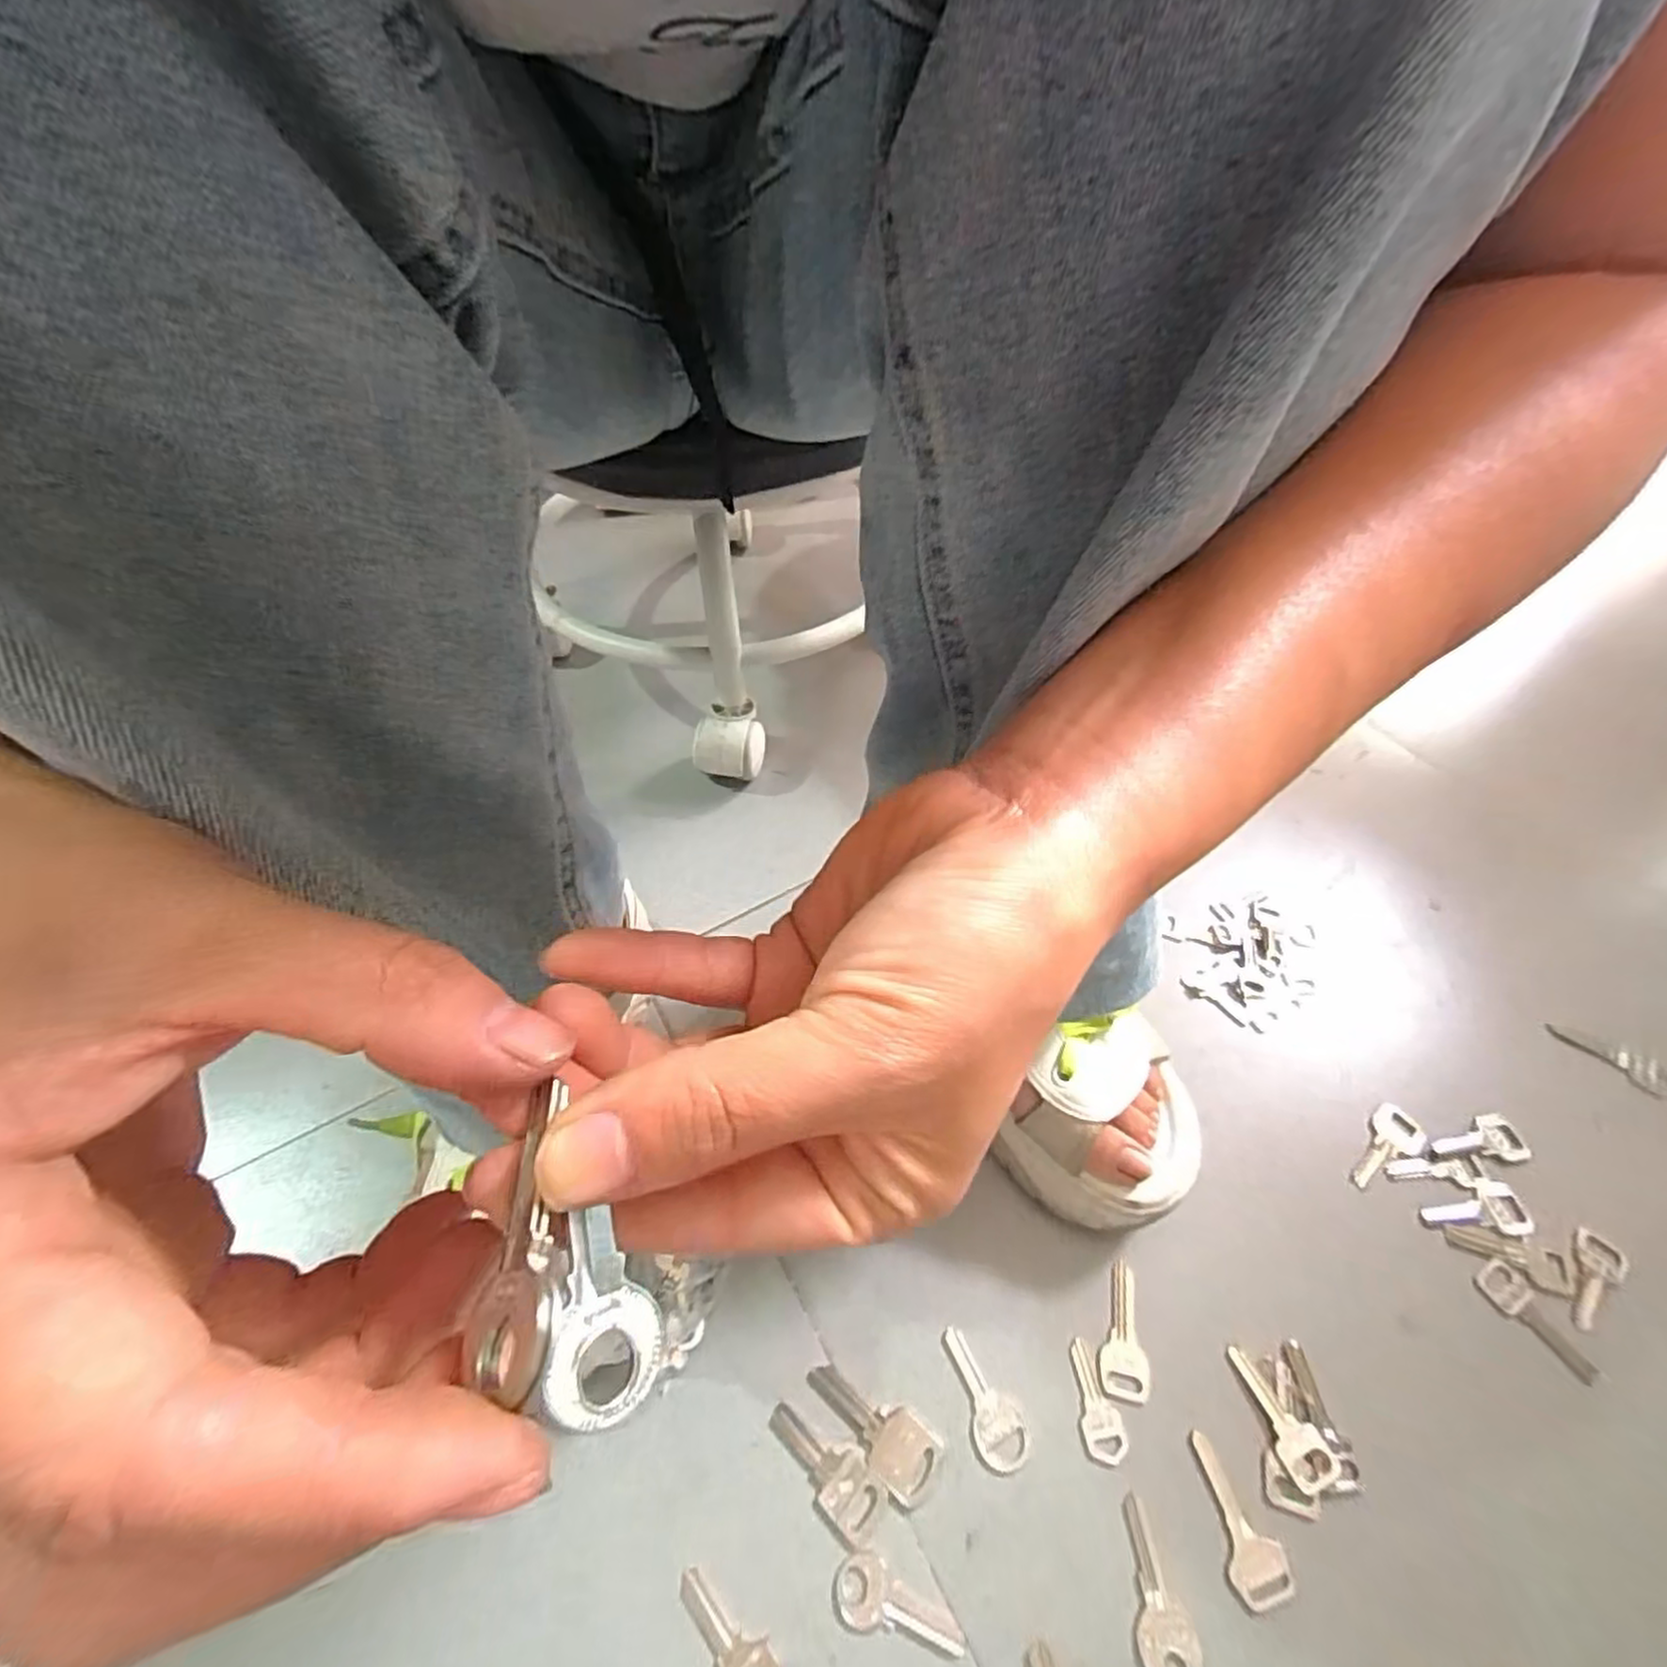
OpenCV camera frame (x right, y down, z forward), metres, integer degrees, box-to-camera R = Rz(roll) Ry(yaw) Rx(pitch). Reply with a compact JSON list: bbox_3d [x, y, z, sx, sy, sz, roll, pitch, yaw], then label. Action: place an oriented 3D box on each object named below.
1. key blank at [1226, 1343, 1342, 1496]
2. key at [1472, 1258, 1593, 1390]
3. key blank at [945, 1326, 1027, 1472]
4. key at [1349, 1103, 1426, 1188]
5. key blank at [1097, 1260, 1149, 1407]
[{"bbox_3d":[0.191,0.248,0.302,0.022,0.005,0.050,-20,54,-16],"label":"key blank"},{"bbox_3d":[0.322,0.225,0.324,0.021,0.004,0.049,-18,53,-15],"label":"key"},{"bbox_3d":[0.066,0.245,0.307,0.023,0.004,0.052,-17,53,-14],"label":"key blank"},{"bbox_3d":[0.290,0.167,0.370,0.056,0.004,0.022,-36,59,-26],"label":"key"},{"bbox_3d":[0.134,0.227,0.322,0.021,0.004,0.053,14,52,10],"label":"key blank"}]

